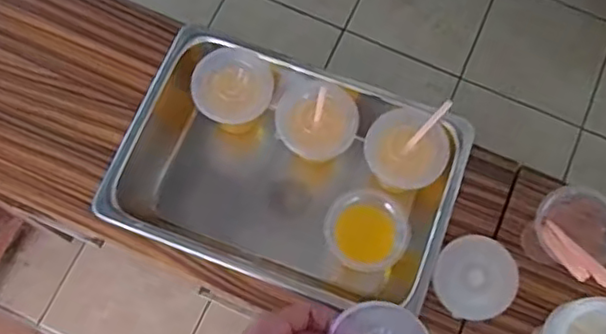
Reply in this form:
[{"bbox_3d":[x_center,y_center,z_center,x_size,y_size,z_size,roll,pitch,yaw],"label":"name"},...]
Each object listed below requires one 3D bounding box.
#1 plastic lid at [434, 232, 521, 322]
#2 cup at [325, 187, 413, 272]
[{"bbox_3d":[0.199,0.128,0.728,0.088,0.020,0.091,0,75,1],"label":"plastic lid"},{"bbox_3d":[0.066,0.078,0.710,0.081,0.112,0.081,0,73,-2],"label":"cup"}]

